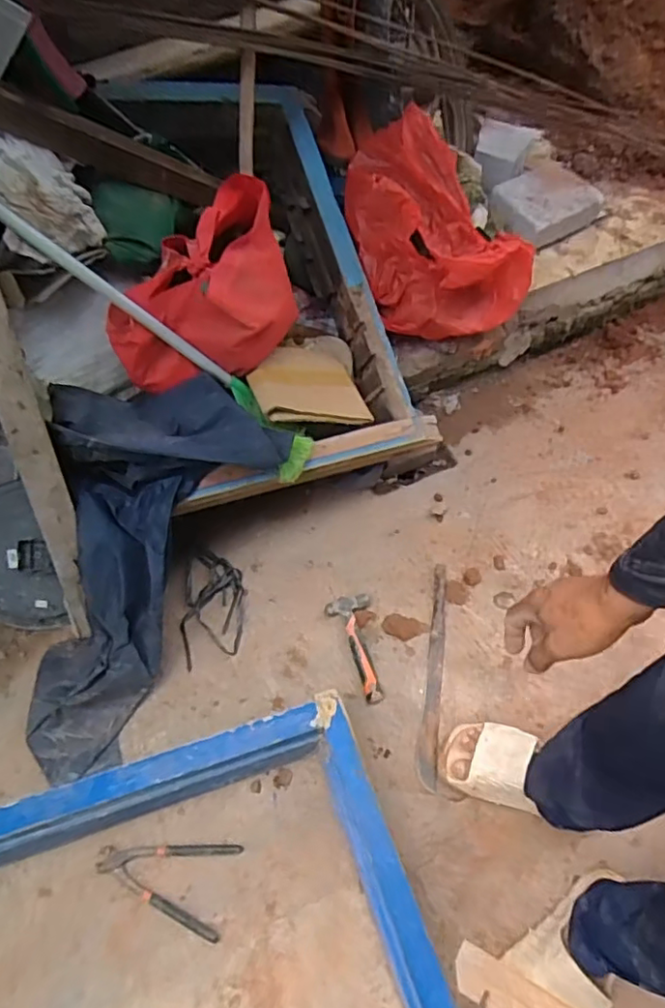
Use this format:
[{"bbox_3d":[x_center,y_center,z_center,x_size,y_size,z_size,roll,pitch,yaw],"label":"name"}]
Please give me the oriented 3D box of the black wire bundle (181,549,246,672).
[{"bbox_3d":[-0.236,0.185,1.181,0.116,0.019,0.260,-2,56,-3],"label":"black wire bundle"}]

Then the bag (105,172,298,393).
[{"bbox_3d":[-0.207,-0.360,1.048,0.372,0.212,0.172,-38,67,-25],"label":"bag"}]

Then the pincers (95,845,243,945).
[{"bbox_3d":[-0.261,0.576,0.934,0.208,0.020,0.122,12,56,7],"label":"pincers"}]

